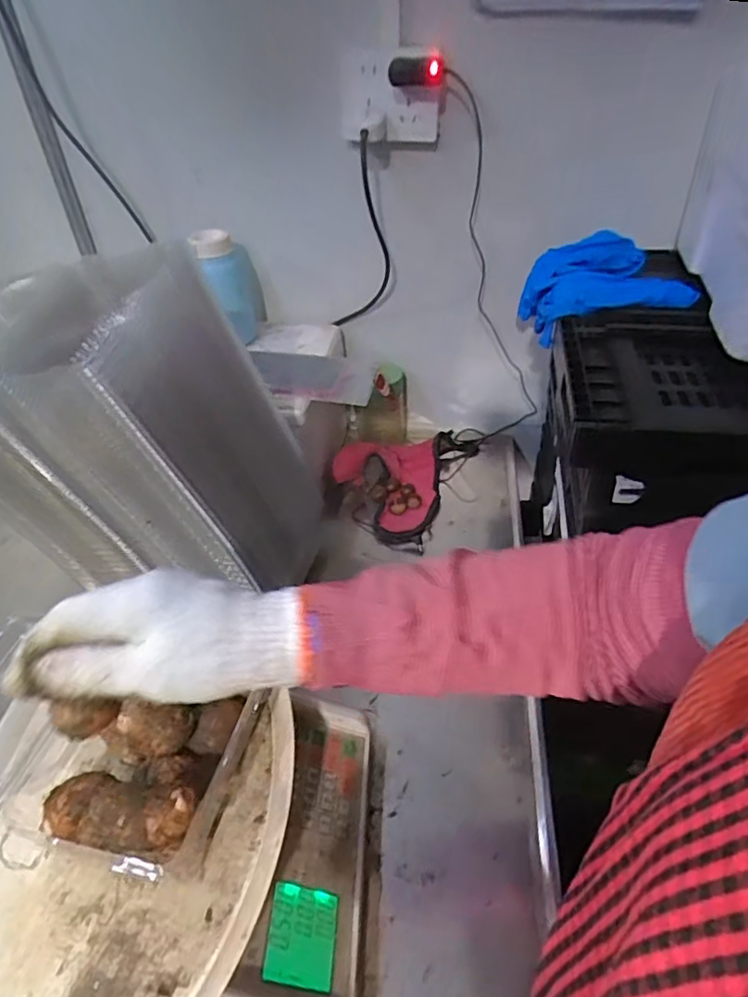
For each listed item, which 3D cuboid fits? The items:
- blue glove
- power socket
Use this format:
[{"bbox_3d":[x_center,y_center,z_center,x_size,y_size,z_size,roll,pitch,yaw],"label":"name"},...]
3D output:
[{"bbox_3d":[0.255,-0.227,0.691,0.158,0.108,0.184,-1,42,2],"label":"blue glove"},{"bbox_3d":[0.020,-0.454,0.674,0.113,0.100,0.045,5,60,-1],"label":"power socket"}]

